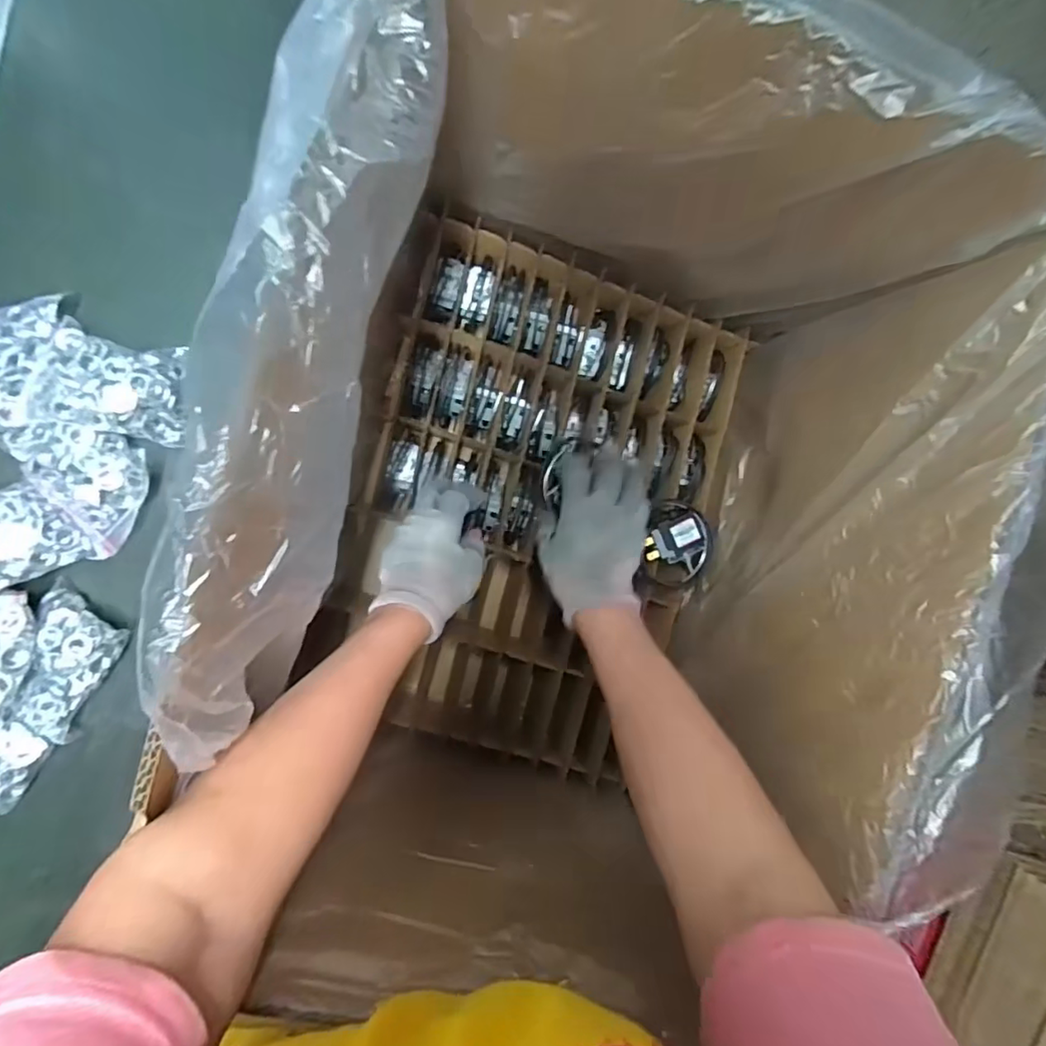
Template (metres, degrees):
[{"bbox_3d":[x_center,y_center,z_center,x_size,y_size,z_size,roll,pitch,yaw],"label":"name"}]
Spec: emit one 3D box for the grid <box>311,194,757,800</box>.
[{"bbox_3d":[0.005,-0.018,0.578,0.326,0.085,0.461,17,92,-9],"label":"grid"}]

